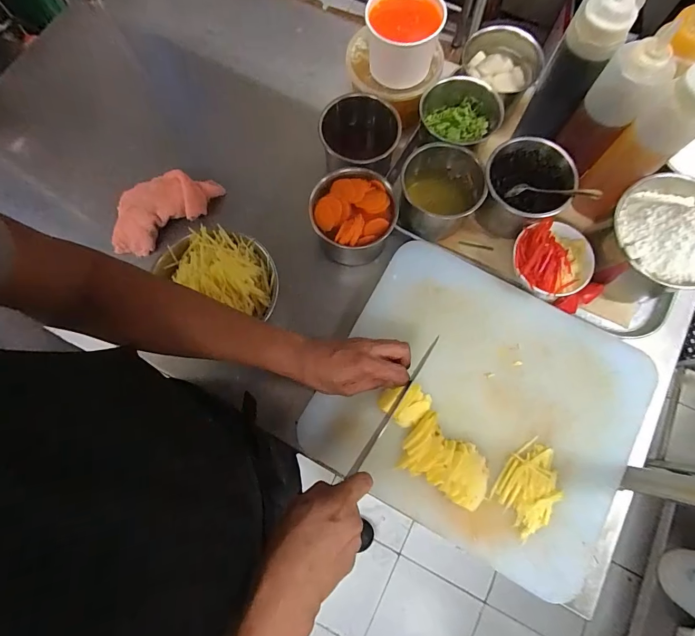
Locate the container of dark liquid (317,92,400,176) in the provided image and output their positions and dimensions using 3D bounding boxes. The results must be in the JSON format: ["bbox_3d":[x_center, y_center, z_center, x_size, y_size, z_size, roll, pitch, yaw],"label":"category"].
[{"bbox_3d":[0.021,-0.268,0.603,0.115,0.103,0.119,-5,75,0],"label":"container of dark liquid"}]

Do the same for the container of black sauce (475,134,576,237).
[{"bbox_3d":[0.255,-0.187,0.554,0.117,0.087,0.117,0,75,1],"label":"container of black sauce"}]

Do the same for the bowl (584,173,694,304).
[{"bbox_3d":[0.429,-0.108,0.522,0.149,0.128,0.144,0,75,1],"label":"bowl"}]

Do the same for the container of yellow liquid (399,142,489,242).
[{"bbox_3d":[0.137,-0.189,0.563,0.112,0.094,0.121,7,75,3],"label":"container of yellow liquid"}]

